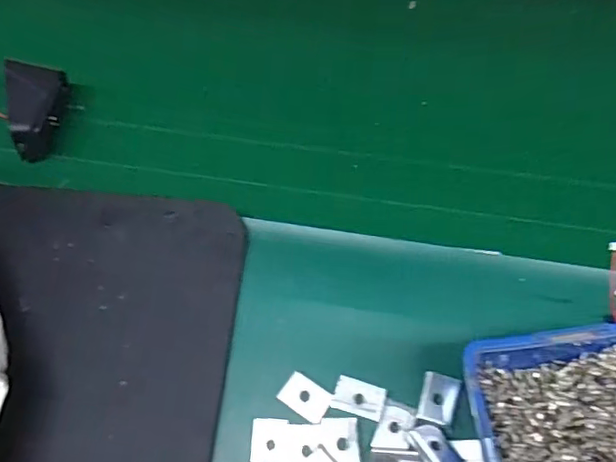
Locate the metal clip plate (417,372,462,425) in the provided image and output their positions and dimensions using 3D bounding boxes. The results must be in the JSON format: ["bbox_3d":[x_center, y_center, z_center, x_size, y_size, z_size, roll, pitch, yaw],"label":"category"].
[{"bbox_3d":[0.075,0.096,0.323,0.020,0.004,0.028,15,67,9],"label":"metal clip plate"}]

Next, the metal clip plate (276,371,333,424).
[{"bbox_3d":[-0.001,0.097,0.326,0.028,0.004,0.019,28,70,14],"label":"metal clip plate"}]

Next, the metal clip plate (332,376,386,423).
[{"bbox_3d":[0.030,0.096,0.325,0.029,0.004,0.019,17,68,10],"label":"metal clip plate"}]

